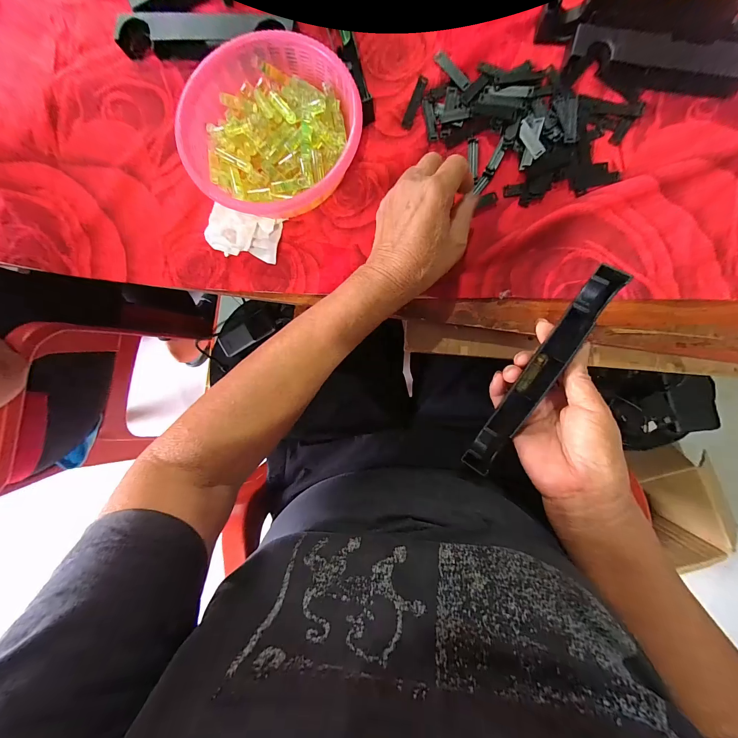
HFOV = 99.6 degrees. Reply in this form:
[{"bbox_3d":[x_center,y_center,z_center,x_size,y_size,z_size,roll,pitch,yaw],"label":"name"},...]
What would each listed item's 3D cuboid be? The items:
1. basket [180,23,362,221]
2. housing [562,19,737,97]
[{"bbox_3d":[-0.096,-0.238,0.312,0.163,0.050,0.167,0,91,6],"label":"basket"},{"bbox_3d":[0.284,-0.282,0.283,0.191,0.028,0.036,14,92,5],"label":"housing"}]

